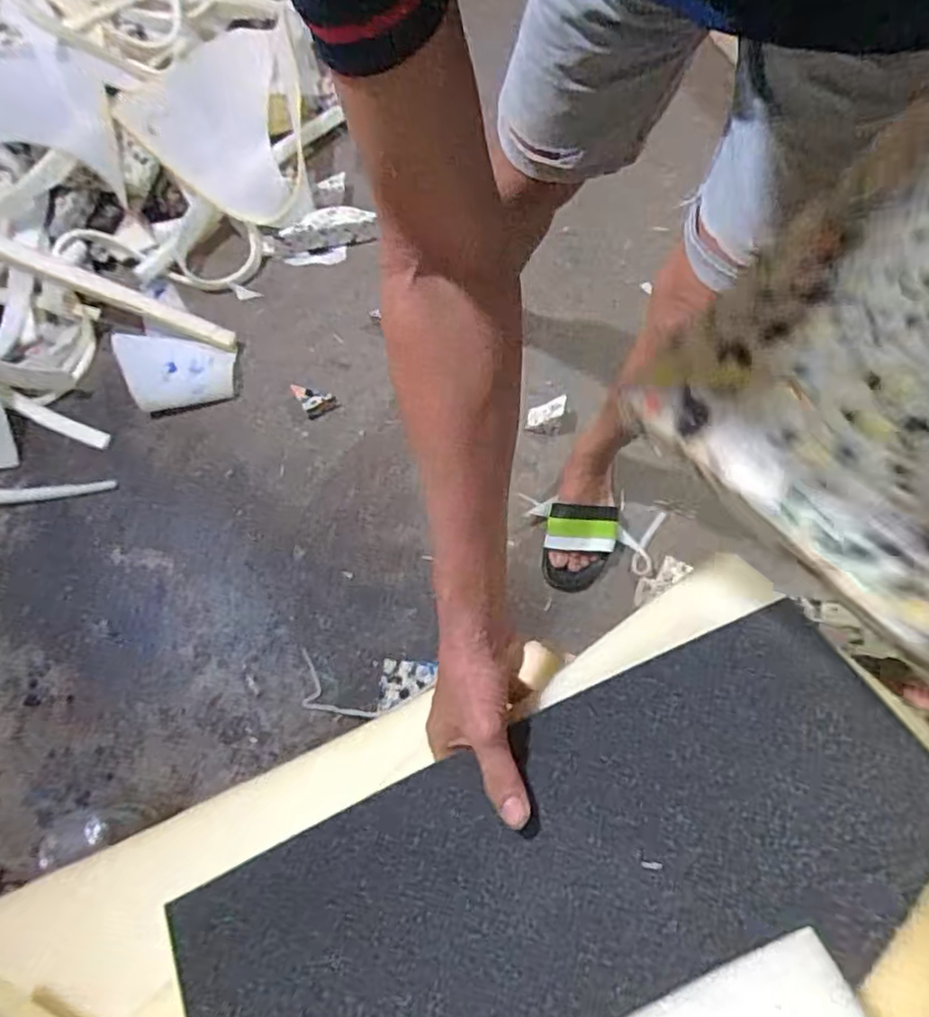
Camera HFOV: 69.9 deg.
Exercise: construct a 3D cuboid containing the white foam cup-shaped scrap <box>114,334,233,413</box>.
[{"bbox_3d":[-0.520,-0.250,1.175,0.208,0.027,0.161,-6,68,-1],"label":"white foam cup-shaped scrap"}]

